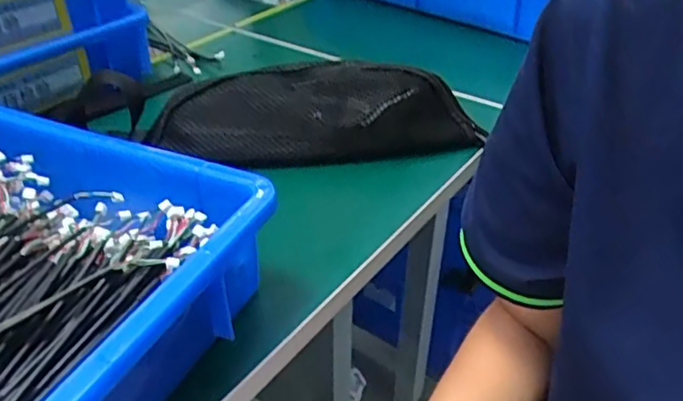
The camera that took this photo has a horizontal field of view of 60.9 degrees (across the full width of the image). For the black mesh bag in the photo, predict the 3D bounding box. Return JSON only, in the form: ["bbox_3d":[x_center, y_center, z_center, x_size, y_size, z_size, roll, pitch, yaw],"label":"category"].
[{"bbox_3d":[-0.024,-0.077,0.502,0.262,0.070,0.085,-4,33,-11],"label":"black mesh bag"}]

